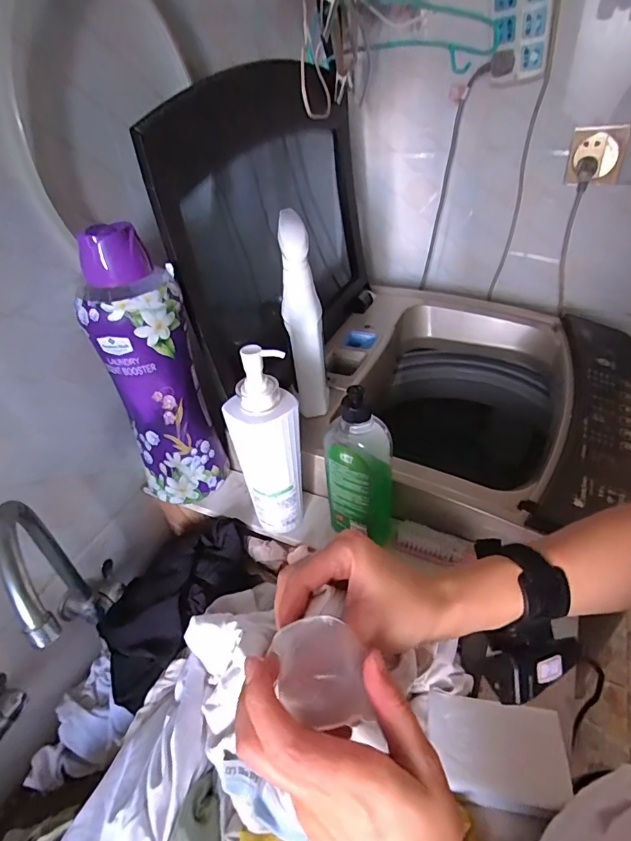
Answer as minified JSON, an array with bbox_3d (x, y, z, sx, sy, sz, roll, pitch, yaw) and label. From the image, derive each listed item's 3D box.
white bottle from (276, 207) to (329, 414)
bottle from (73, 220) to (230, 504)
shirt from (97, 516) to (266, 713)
[{"bbox_3d":[-0.015,-0.131,0.619,0.045,0.257,0.063,-6,38,0],"label":"white bottle"},{"bbox_3d":[-0.192,-0.045,0.556,0.105,0.329,0.074,-3,38,4],"label":"bottle"},{"bbox_3d":[-0.169,0.211,0.579,0.220,0.101,0.136,-31,44,-28],"label":"shirt"}]

